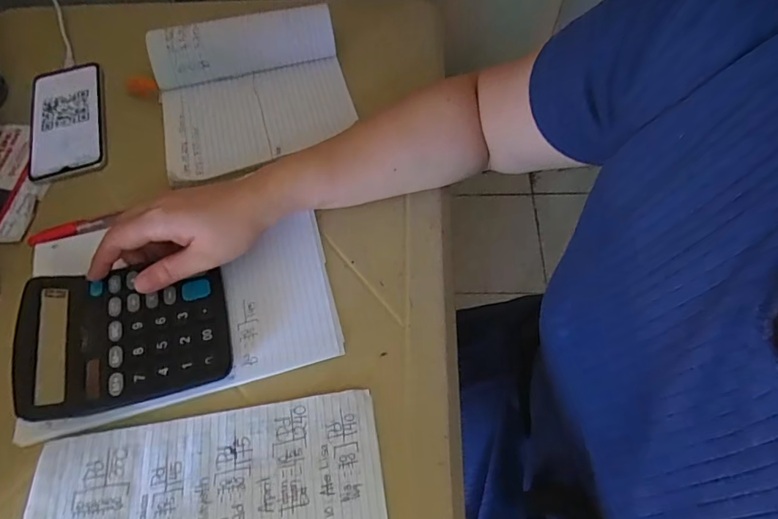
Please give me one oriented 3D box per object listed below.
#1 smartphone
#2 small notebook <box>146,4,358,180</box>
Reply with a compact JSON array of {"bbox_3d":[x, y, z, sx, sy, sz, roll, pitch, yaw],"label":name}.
[{"bbox_3d":[-0.343,-0.151,0.495,0.078,0.016,0.150,-16,62,-7],"label":"smartphone"},{"bbox_3d":[-0.143,-0.182,0.484,0.194,0.045,0.169,-15,62,-6],"label":"small notebook"}]

